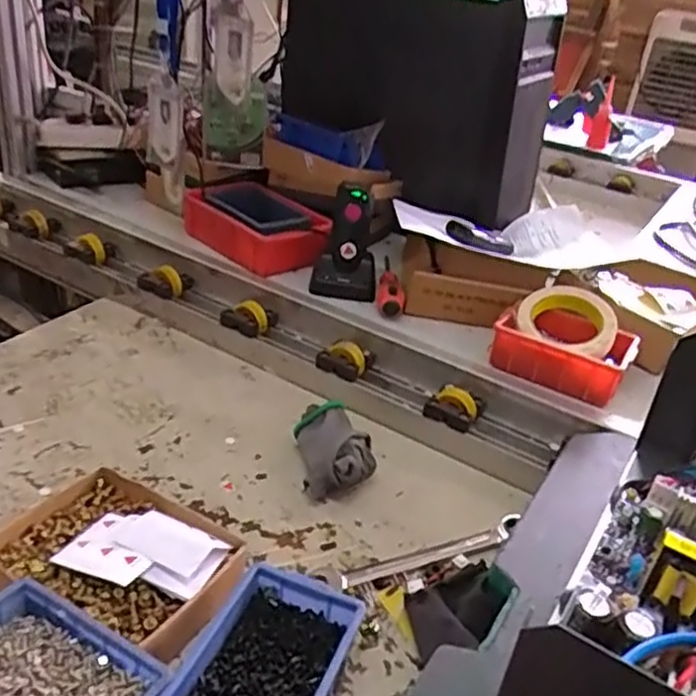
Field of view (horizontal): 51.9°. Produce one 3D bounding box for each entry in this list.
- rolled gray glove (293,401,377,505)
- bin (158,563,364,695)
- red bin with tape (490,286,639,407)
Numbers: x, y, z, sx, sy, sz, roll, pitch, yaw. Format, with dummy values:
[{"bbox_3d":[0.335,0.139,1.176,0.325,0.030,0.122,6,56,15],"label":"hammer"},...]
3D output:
[{"bbox_3d":[-0.015,0.104,0.735,0.069,0.054,0.116,-1,31,-13],"label":"rolled gray glove"},{"bbox_3d":[-0.054,0.232,0.506,0.105,0.057,0.158,18,31,18],"label":"bin"},{"bbox_3d":[0.242,-0.011,0.798,0.141,0.070,0.108,19,32,20],"label":"red bin with tape"}]

